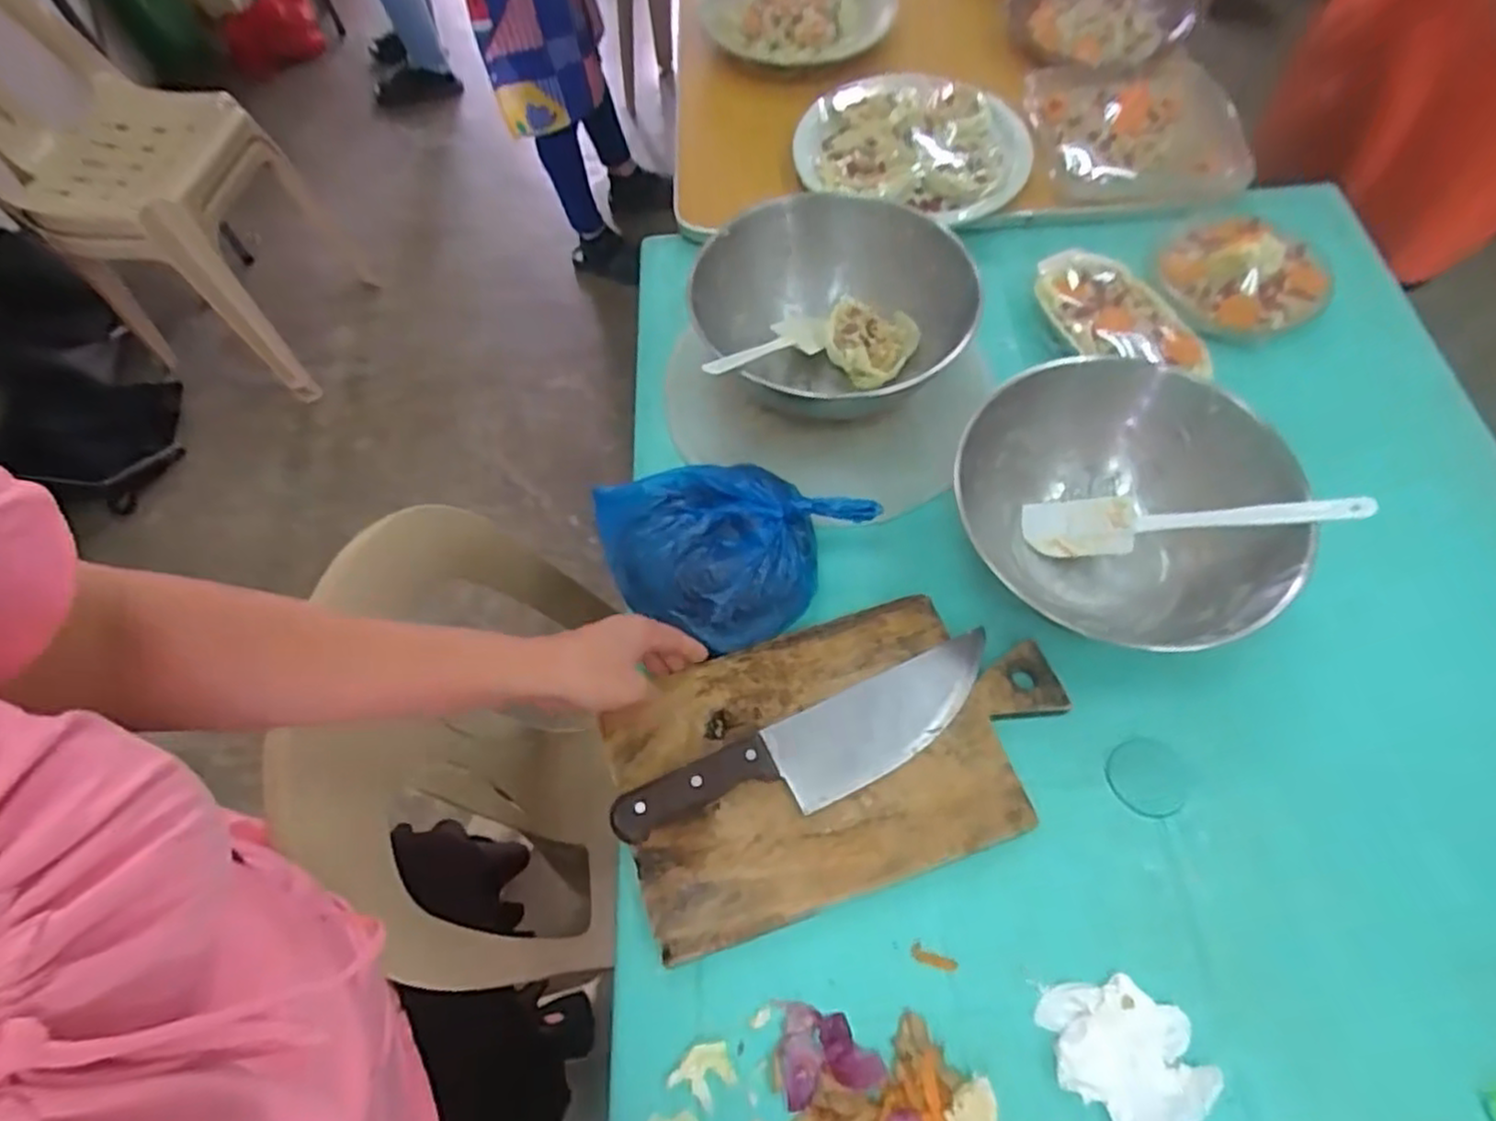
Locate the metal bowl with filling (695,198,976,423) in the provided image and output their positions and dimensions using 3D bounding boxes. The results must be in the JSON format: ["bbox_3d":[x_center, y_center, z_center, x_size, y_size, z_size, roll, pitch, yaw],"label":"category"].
[{"bbox_3d":[0.071,-0.207,0.642,0.224,0.092,0.211,-1,61,1],"label":"metal bowl with filling"}]

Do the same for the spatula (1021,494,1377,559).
[{"bbox_3d":[0.324,-0.031,0.556,0.222,0.015,0.049,-4,55,36],"label":"spatula"}]

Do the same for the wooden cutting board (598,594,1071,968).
[{"bbox_3d":[0.069,0.137,0.531,0.320,0.018,0.188,-17,62,-8],"label":"wooden cutting board"}]

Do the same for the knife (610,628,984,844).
[{"bbox_3d":[0.051,0.135,0.514,0.286,0.028,0.062,-23,63,-11],"label":"knife"}]

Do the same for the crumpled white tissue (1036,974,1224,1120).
[{"bbox_3d":[0.224,0.292,0.436,0.079,0.022,0.088,-37,66,-17],"label":"crumpled white tissue"}]

